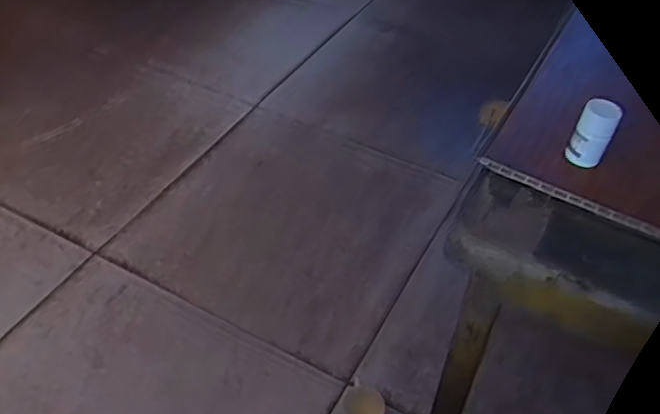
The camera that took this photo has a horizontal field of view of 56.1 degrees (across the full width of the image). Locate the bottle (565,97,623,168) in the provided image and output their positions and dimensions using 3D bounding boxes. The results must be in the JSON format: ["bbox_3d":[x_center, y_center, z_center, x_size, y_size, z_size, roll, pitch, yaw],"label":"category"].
[{"bbox_3d":[0.200,-0.057,0.470,0.028,0.049,0.027,19,47,20],"label":"bottle"}]

